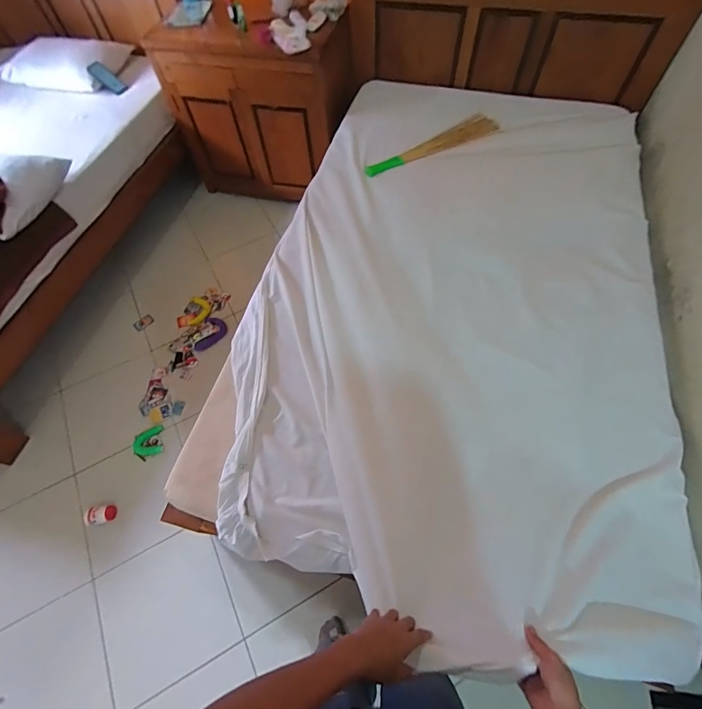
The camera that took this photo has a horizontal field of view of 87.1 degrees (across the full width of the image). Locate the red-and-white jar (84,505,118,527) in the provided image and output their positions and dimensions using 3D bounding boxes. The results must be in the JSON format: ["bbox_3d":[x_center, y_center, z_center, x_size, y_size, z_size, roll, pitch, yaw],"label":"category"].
[{"bbox_3d":[-0.902,0.575,1.326,0.088,0.056,0.061,-13,61,-4],"label":"red-and-white jar"}]

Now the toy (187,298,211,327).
[{"bbox_3d":[-0.722,-0.201,1.764,0.102,0.027,0.156,-2,62,2],"label":"toy"}]

